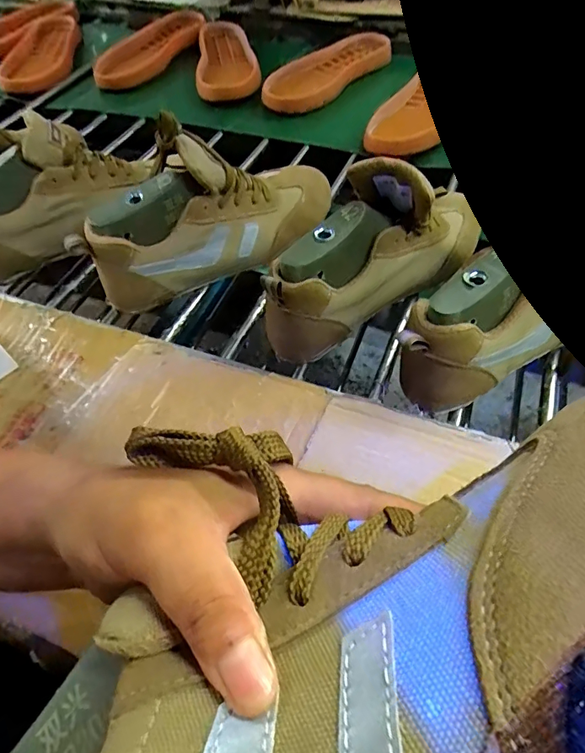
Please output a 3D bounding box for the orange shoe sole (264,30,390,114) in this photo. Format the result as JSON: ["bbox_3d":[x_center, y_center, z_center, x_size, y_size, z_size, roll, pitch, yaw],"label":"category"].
[{"bbox_3d":[0.057,-0.519,0.801,0.108,0.044,0.292,33,61,24],"label":"orange shoe sole"}]

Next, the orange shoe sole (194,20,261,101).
[{"bbox_3d":[-0.117,-0.575,0.859,0.112,0.032,0.293,-5,53,-2],"label":"orange shoe sole"}]

